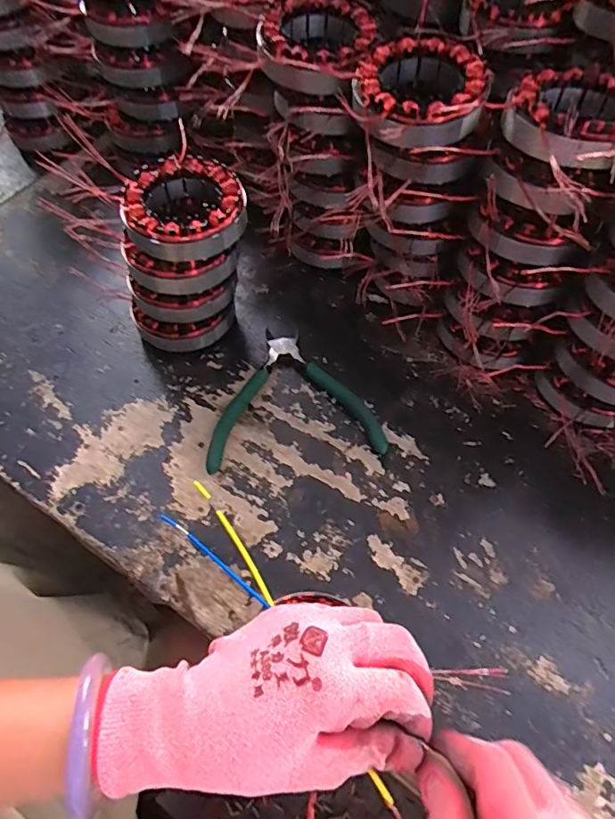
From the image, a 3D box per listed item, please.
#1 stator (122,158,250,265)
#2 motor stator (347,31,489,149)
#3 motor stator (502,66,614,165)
[{"bbox_3d":[-0.089,-0.144,0.371,0.085,0.036,0.085,-1,59,2],"label":"stator"},{"bbox_3d":[0.072,-0.212,0.337,0.087,0.029,0.084,-1,59,2],"label":"motor stator"},{"bbox_3d":[0.164,-0.178,0.305,0.081,0.022,0.091,31,65,19],"label":"motor stator"}]

